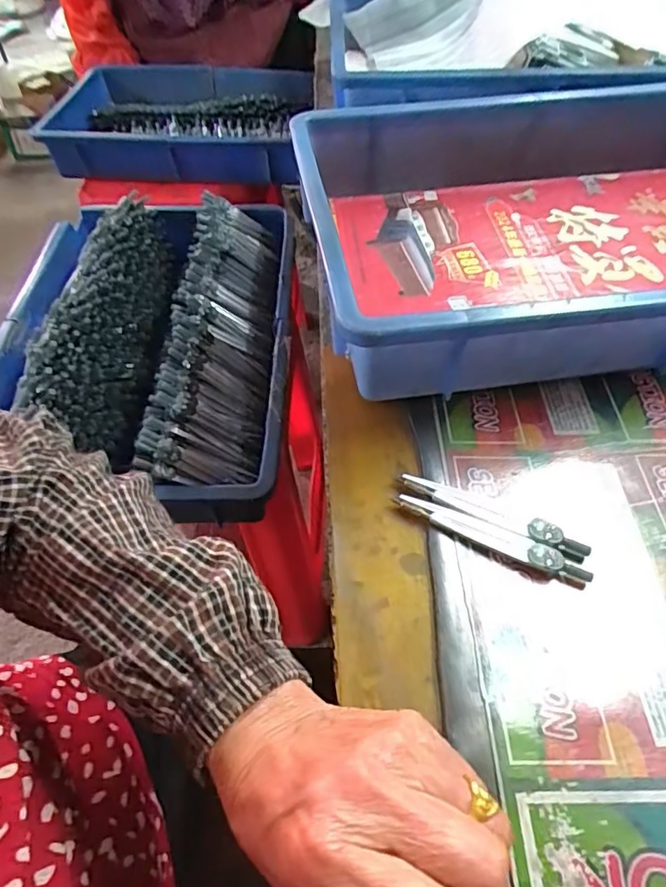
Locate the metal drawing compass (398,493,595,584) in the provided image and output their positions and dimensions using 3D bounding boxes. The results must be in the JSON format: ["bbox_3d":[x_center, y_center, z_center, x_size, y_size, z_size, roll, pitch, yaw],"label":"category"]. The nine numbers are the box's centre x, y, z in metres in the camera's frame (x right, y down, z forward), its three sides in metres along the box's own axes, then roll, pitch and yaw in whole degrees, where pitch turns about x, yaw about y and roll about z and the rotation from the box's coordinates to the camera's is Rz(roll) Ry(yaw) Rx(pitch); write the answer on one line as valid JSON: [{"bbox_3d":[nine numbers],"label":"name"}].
[{"bbox_3d":[0.087,0.051,0.311,0.107,0.008,0.015,21,57,16],"label":"metal drawing compass"}]

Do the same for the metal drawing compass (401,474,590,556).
[{"bbox_3d":[0.091,0.040,0.318,0.106,0.008,0.015,23,58,18],"label":"metal drawing compass"}]

